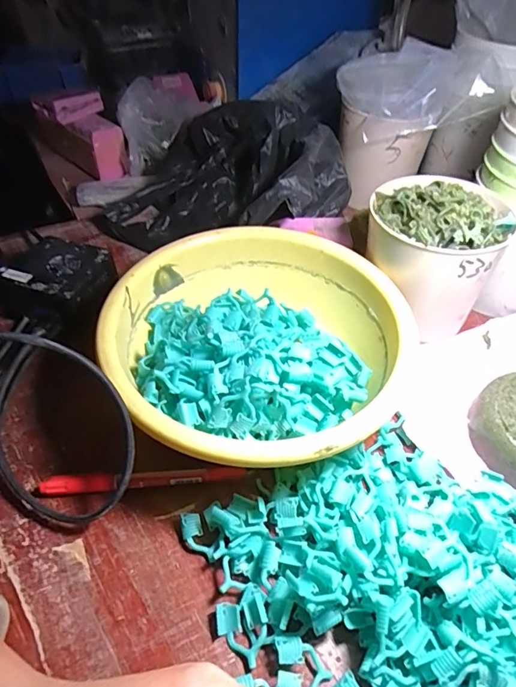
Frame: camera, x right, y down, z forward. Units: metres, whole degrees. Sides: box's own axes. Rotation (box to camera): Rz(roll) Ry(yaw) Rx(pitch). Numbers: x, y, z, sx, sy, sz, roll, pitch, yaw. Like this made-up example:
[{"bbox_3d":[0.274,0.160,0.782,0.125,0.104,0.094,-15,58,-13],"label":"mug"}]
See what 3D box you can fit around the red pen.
[{"bbox_3d":[-0.083,0.097,0.330,0.146,0.010,0.011,-3,46,-4],"label":"red pen"}]

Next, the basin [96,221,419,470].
[{"bbox_3d":[0.004,0.001,0.366,0.217,0.070,0.231,1,46,-1],"label":"basin"}]

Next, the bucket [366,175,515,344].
[{"bbox_3d":[0.148,-0.075,0.406,0.108,0.119,0.098,22,50,19],"label":"bucket"}]

